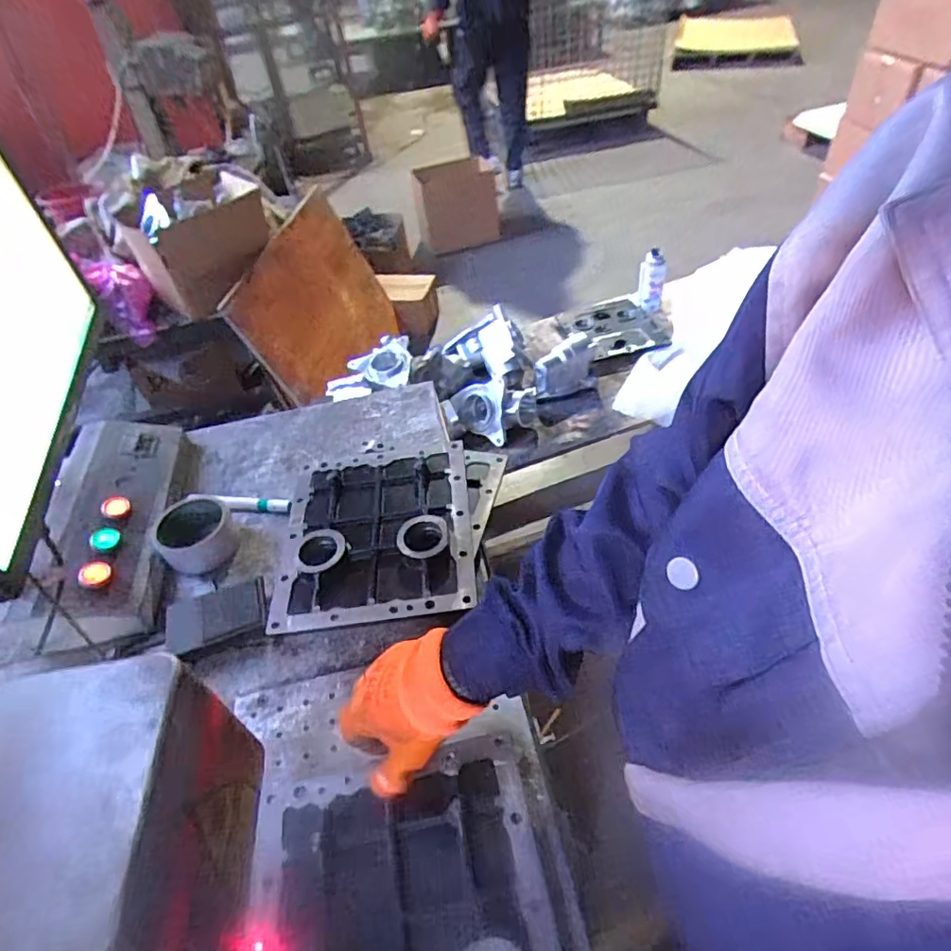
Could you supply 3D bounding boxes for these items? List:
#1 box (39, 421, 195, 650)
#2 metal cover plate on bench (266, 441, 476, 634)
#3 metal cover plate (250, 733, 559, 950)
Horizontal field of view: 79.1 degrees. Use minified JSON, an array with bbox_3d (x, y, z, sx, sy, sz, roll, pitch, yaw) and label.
[{"bbox_3d":[-0.435,0.056,0.699,0.135,0.085,0.343,-14,46,-7],"label":"box"},{"bbox_3d":[-0.113,0.053,0.648,0.209,0.025,0.244,-7,46,1],"label":"metal cover plate on bench"},{"bbox_3d":[-0.052,0.321,0.396,0.208,0.022,0.239,-12,46,-4],"label":"metal cover plate"}]

